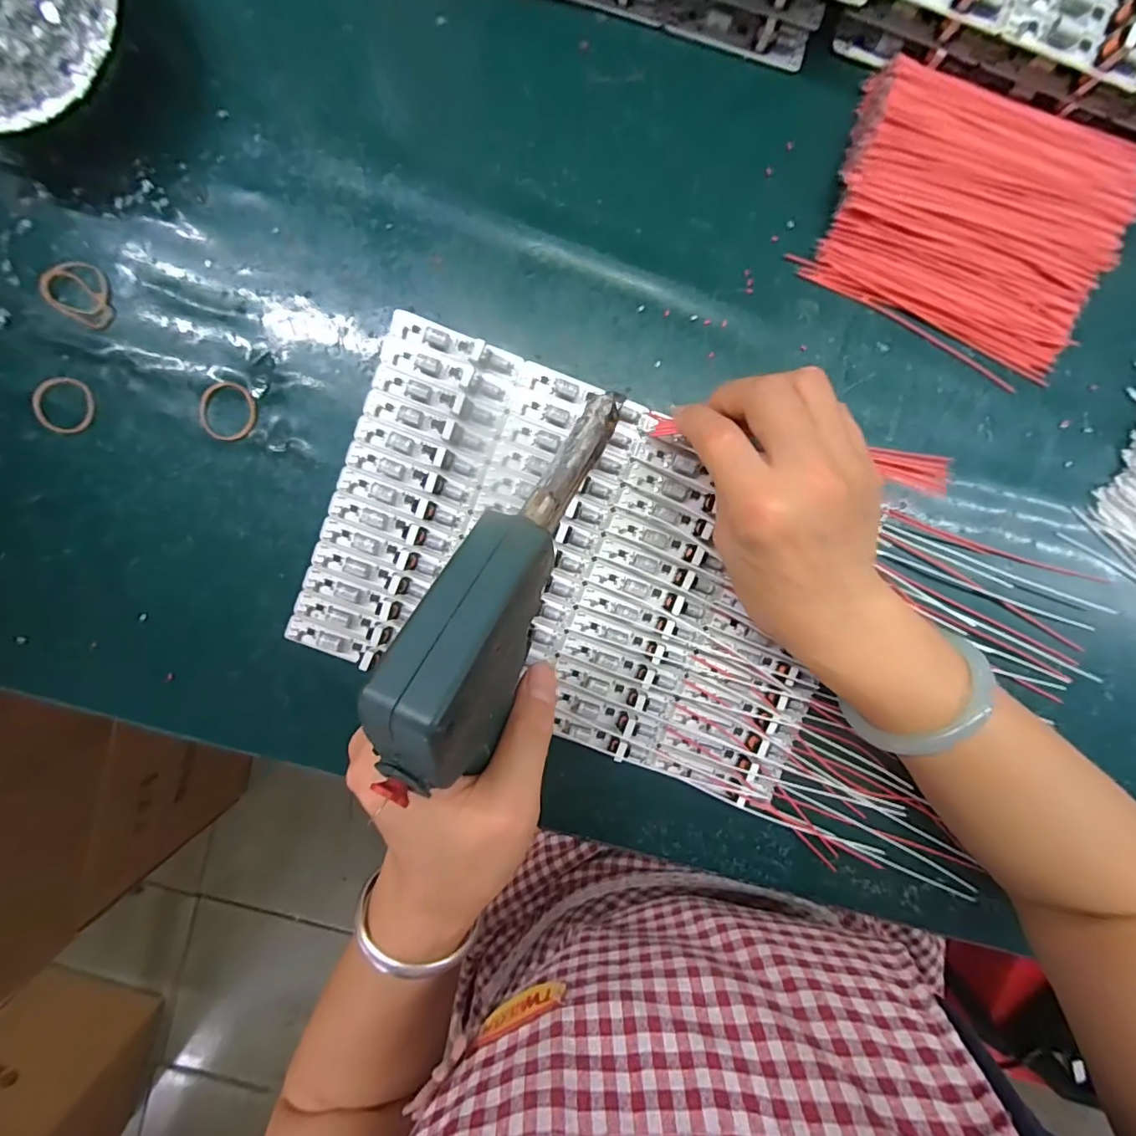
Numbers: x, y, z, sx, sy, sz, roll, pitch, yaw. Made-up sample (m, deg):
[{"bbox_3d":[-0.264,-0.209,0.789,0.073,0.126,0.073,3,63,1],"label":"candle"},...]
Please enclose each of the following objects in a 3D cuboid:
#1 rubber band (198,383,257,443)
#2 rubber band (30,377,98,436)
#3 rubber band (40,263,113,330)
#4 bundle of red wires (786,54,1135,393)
[{"bbox_3d":[-0.189,-0.087,0.279,0.031,0.004,0.032,0,94,-1],"label":"rubber band"},{"bbox_3d":[-0.278,-0.089,0.277,0.032,0.006,0.030,0,94,-1],"label":"rubber band"},{"bbox_3d":[-0.264,-0.150,0.272,0.042,0.004,0.030,27,93,-3],"label":"rubber band"},{"bbox_3d":[0.214,-0.182,0.264,0.153,0.026,0.113,24,94,-3],"label":"bundle of red wires"}]

